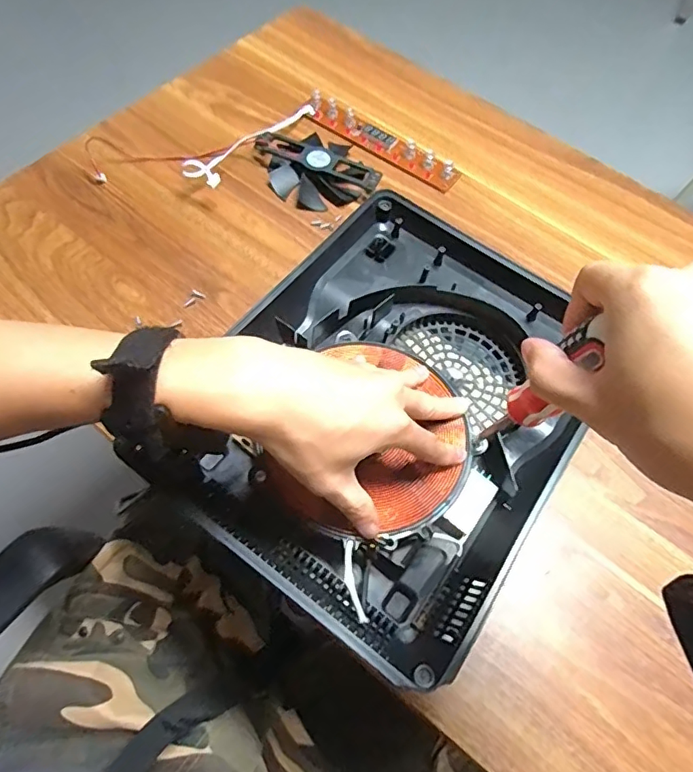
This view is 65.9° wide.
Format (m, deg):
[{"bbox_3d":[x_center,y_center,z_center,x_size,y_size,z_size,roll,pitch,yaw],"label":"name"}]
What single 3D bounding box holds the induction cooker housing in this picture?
[{"bbox_3d":[0.047,0.003,0.432,0.261,0.054,0.354,33,66,14],"label":"induction cooker housing"}]

